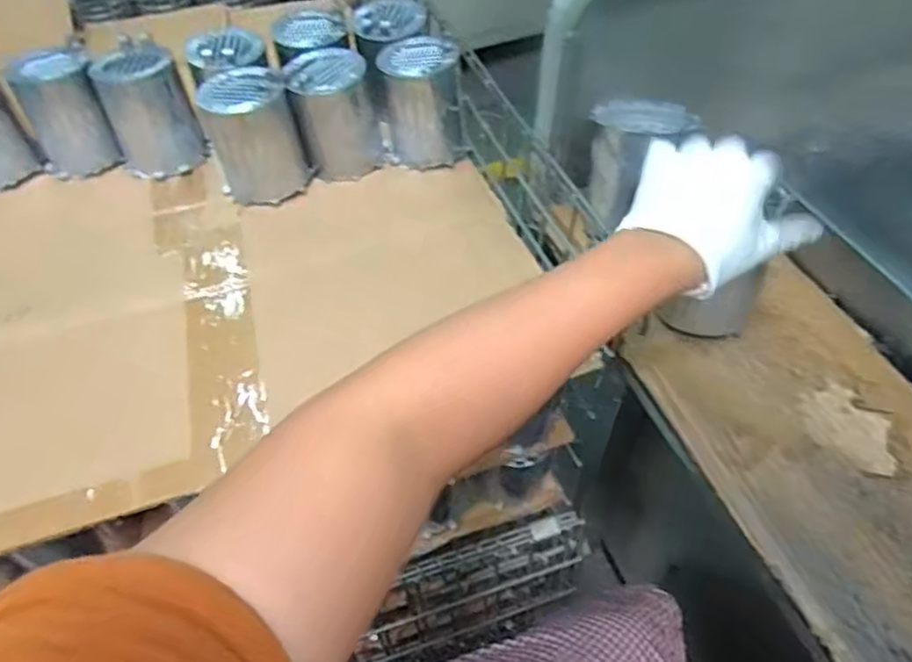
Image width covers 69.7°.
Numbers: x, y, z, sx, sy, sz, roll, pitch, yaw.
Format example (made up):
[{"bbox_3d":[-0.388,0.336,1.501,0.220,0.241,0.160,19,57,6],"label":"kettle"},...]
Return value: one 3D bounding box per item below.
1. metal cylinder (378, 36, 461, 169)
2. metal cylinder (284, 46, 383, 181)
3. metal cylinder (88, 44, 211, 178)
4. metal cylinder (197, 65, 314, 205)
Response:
[{"bbox_3d":[-0.038,-0.265,0.751,0.090,0.123,0.092,-2,51,-1],"label":"metal cylinder"},{"bbox_3d":[-0.133,-0.244,0.736,0.085,0.120,0.079,-6,51,-4],"label":"metal cylinder"},{"bbox_3d":[-0.348,-0.248,0.747,0.091,0.124,0.089,-22,54,-16],"label":"metal cylinder"},{"bbox_3d":[-0.217,-0.213,0.714,0.092,0.128,0.092,-12,52,-8],"label":"metal cylinder"}]

